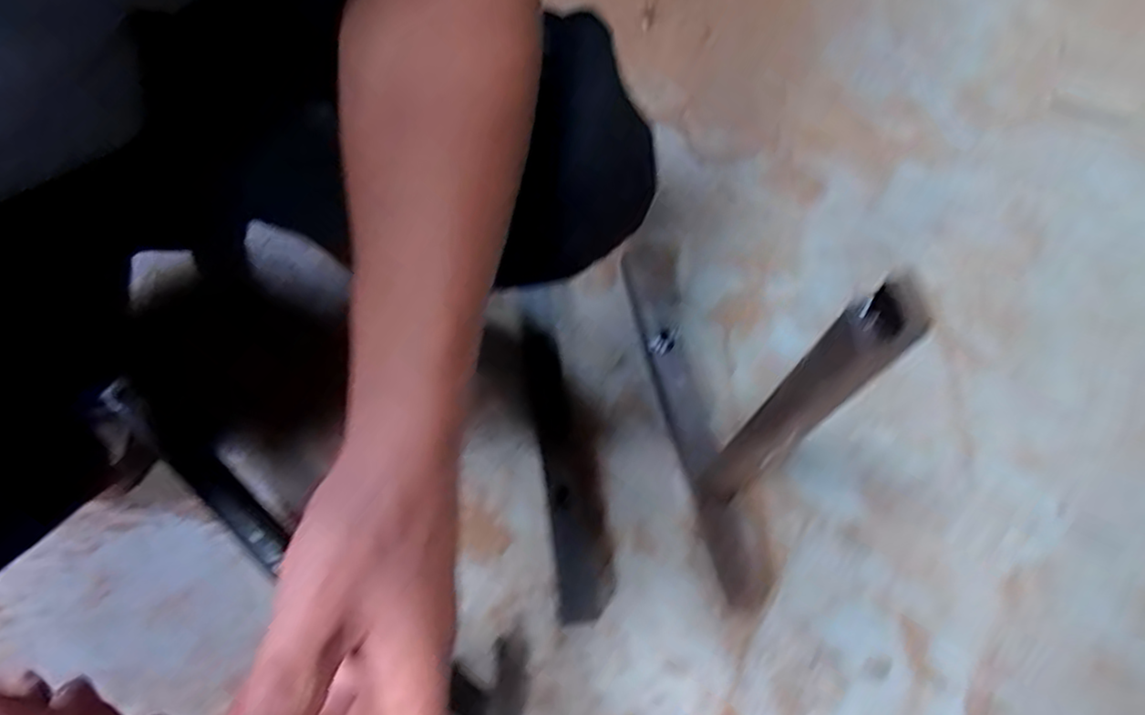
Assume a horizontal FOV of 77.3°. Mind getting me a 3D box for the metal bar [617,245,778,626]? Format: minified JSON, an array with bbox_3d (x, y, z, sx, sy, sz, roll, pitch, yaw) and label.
[{"bbox_3d":[0.108,0.047,0.627,0.051,0.020,0.334,-13,67,-6],"label":"metal bar"}]

